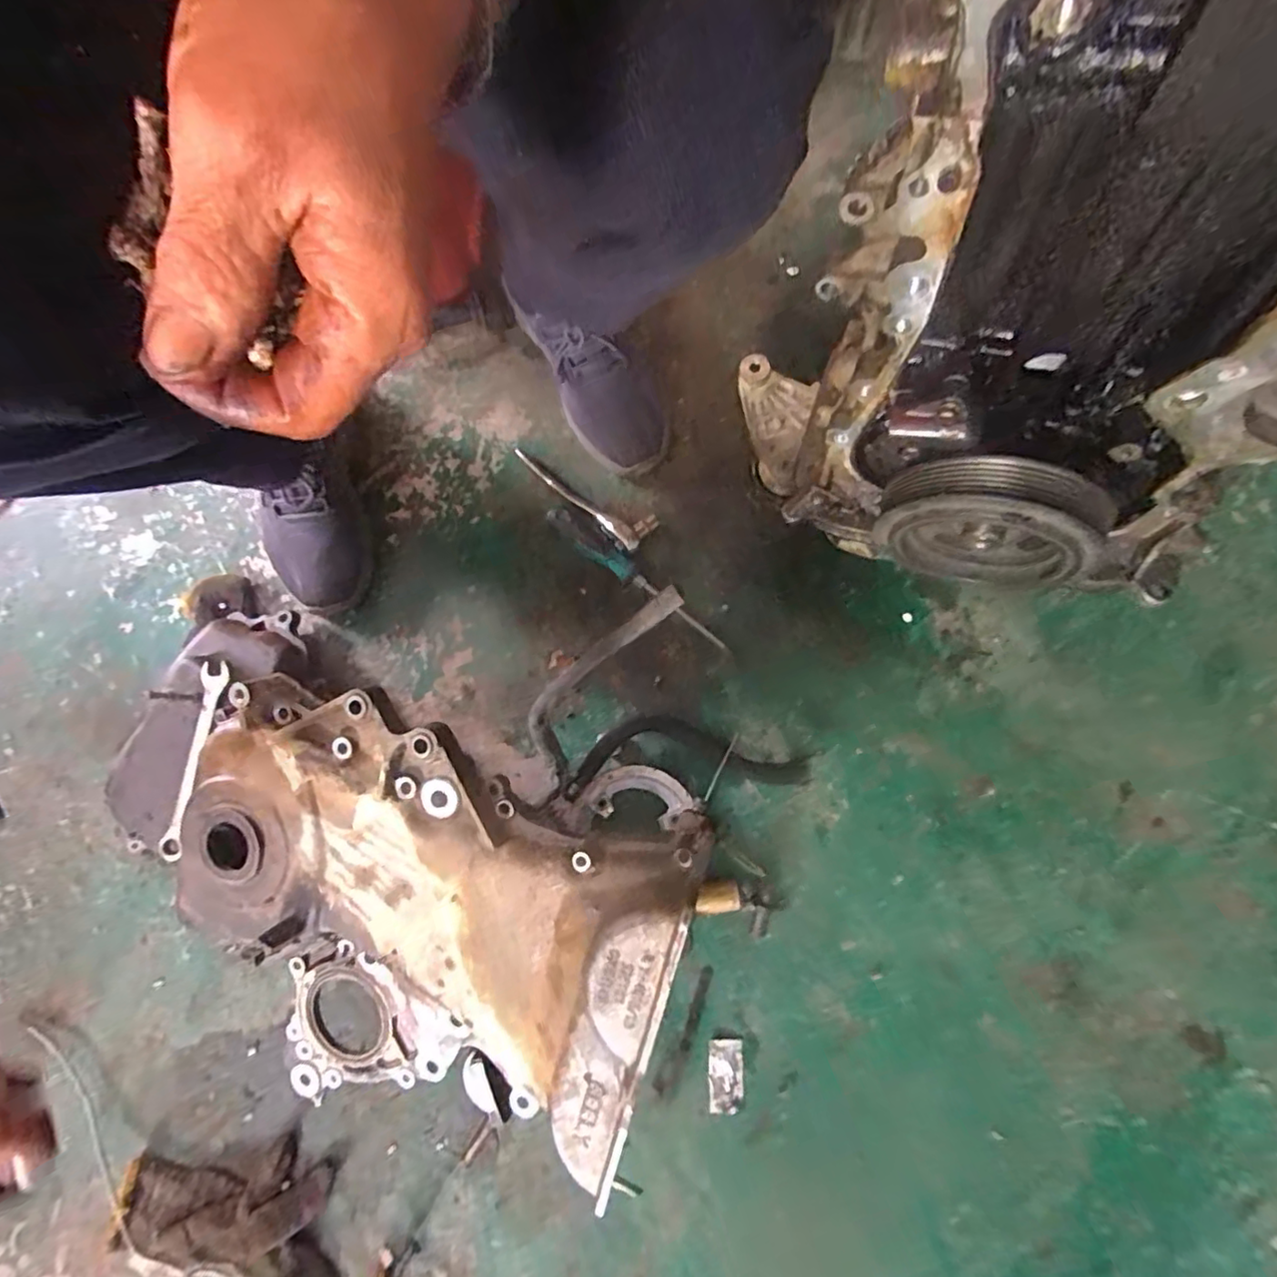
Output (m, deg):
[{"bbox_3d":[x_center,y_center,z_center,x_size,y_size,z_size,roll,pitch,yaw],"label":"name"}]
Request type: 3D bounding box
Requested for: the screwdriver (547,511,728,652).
[{"bbox_3d":[-0.005,-0.055,0.602,0.215,0.034,0.030,44,84,7],"label":"screwdriver"}]

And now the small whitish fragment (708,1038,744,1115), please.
[{"bbox_3d":[0.077,0.388,0.533,0.030,0.007,0.055,4,71,-3],"label":"small whitish fragment"}]

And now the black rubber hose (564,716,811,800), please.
[{"bbox_3d":[0.045,0.109,0.577,0.223,0.023,0.069,-3,80,-1],"label":"black rubber hose"}]

